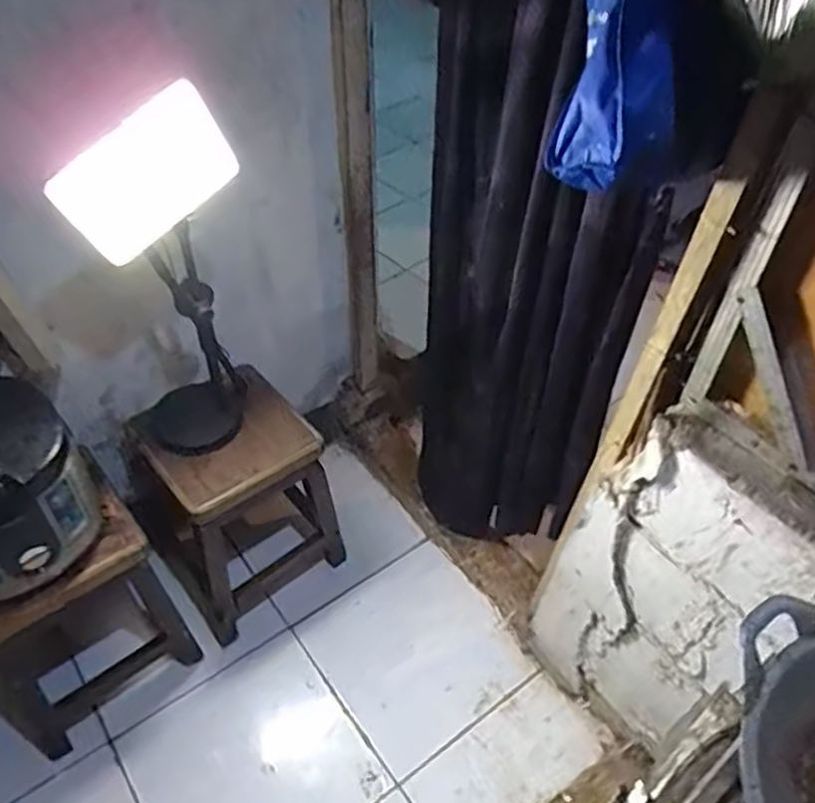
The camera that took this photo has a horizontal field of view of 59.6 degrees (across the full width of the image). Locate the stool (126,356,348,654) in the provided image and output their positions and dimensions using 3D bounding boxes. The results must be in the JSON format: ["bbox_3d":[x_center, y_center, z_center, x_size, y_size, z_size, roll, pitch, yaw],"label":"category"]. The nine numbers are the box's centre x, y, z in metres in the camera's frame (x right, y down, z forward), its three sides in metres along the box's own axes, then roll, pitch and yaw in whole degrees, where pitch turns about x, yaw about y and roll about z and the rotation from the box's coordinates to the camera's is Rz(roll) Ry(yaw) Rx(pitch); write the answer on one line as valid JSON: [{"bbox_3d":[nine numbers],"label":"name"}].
[{"bbox_3d":[-0.377,0.211,1.555,0.341,0.470,0.302,-30,52,-28],"label":"stool"}]

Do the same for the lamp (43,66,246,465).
[{"bbox_3d":[-0.396,-0.172,1.197,0.228,0.672,0.222,-24,49,-23],"label":"lamp"}]

